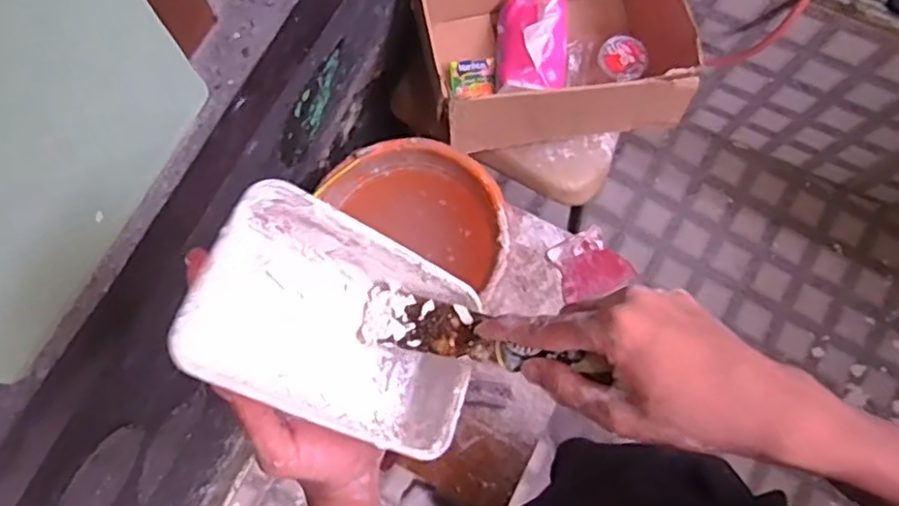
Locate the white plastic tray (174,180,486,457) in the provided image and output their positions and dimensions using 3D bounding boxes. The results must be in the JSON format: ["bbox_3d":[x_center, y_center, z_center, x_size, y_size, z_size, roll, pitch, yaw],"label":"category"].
[{"bbox_3d":[-0.065,0.043,0.396,0.173,0.049,0.114,32,58,-28],"label":"white plastic tray"}]

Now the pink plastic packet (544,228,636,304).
[{"bbox_3d":[0.232,0.017,1.096,0.122,0.016,0.104,-21,85,-6],"label":"pink plastic packet"}]

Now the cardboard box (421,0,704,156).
[{"bbox_3d":[0.150,-0.313,1.015,0.359,0.185,0.291,-8,77,-2],"label":"cardboard box"}]

